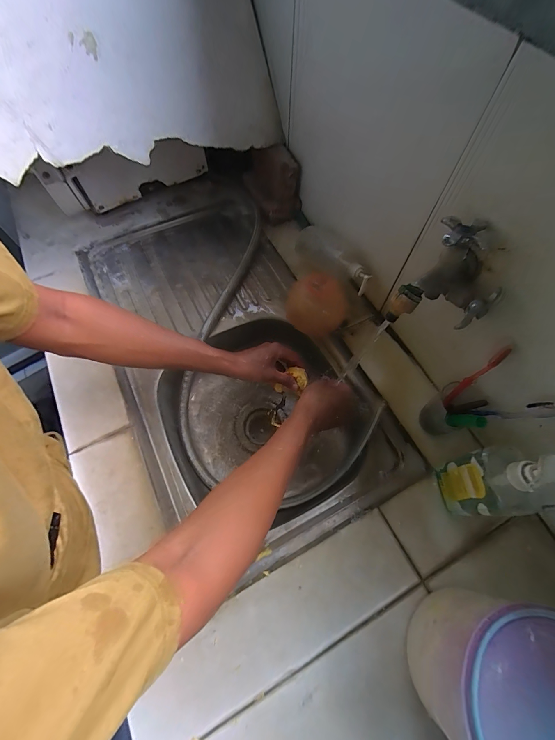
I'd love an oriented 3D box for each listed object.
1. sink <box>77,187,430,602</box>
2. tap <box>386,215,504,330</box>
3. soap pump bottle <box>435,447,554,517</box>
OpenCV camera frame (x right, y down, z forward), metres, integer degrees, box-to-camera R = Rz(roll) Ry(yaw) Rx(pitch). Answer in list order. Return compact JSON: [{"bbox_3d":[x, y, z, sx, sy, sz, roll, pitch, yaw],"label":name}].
[{"bbox_3d":[-0.111,-0.047,0.645,0.395,0.145,0.783,-24,67,-12],"label":"sink"},{"bbox_3d":[0.211,-0.114,0.374,0.114,0.094,0.089,15,66,7],"label":"tap"},{"bbox_3d":[0.272,0.142,0.390,0.053,0.198,0.079,0,64,-1],"label":"soap pump bottle"}]

